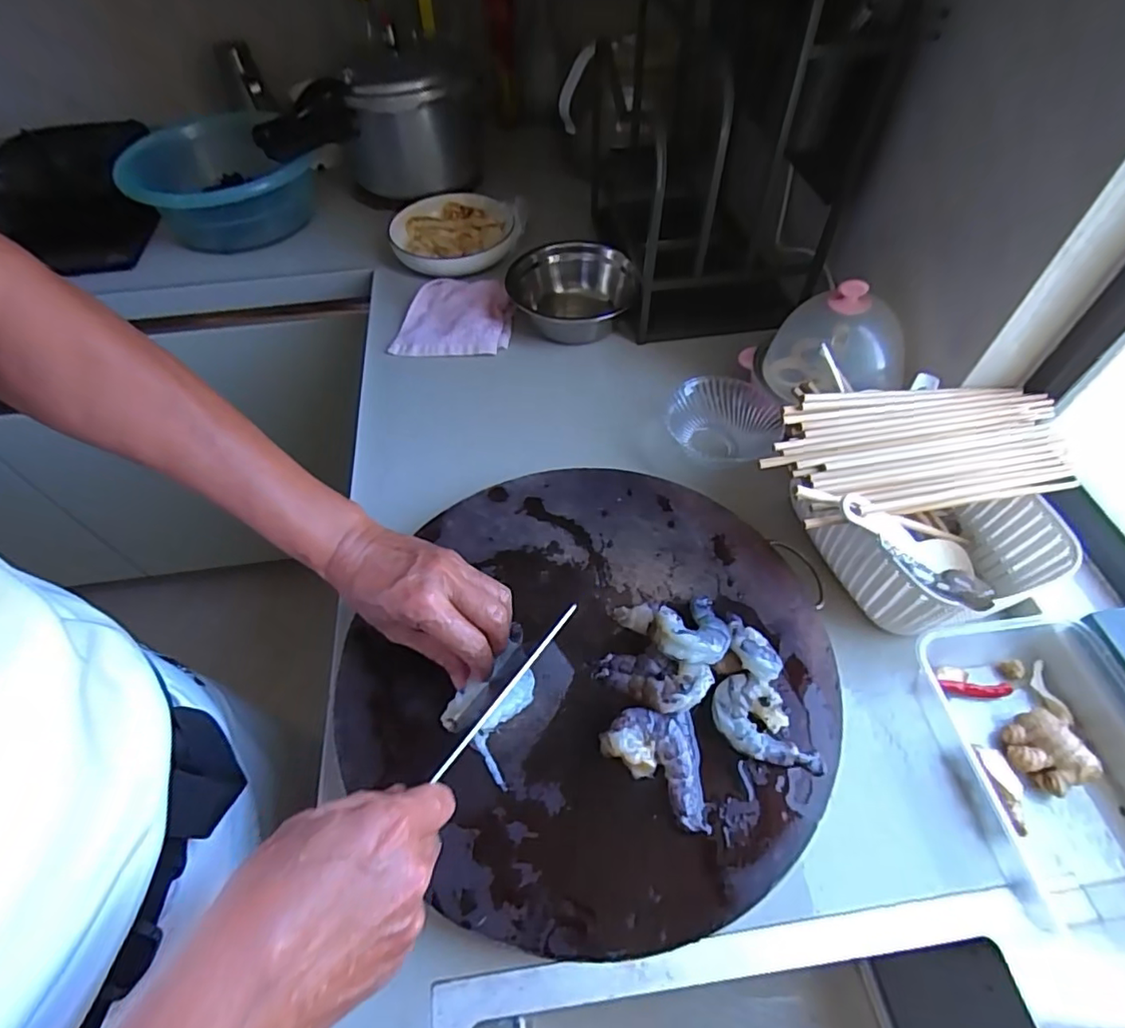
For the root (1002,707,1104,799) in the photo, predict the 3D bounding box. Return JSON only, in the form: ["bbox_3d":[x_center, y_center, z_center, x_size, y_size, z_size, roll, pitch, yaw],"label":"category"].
[{"bbox_3d":[0.361,0.177,0.426,0.045,0.020,0.053,-19,56,-11],"label":"root"}]

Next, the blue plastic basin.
[{"bbox_3d":[-0.504,-0.517,0.894,0.253,0.116,0.242,-1,55,1],"label":"blue plastic basin"}]

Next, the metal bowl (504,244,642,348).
[{"bbox_3d":[0.022,-0.278,0.745,0.142,0.072,0.156,-1,55,1],"label":"metal bowl"}]

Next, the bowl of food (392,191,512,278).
[{"bbox_3d":[-0.161,-0.418,0.849,0.171,0.041,0.180,-1,55,1],"label":"bowl of food"}]

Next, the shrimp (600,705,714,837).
[{"bbox_3d":[0.062,0.174,0.392,0.068,0.020,0.074,0,55,2],"label":"shrimp"}]

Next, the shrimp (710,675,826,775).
[{"bbox_3d":[0.147,0.152,0.406,0.083,0.019,0.047,27,60,19],"label":"shrimp"}]

